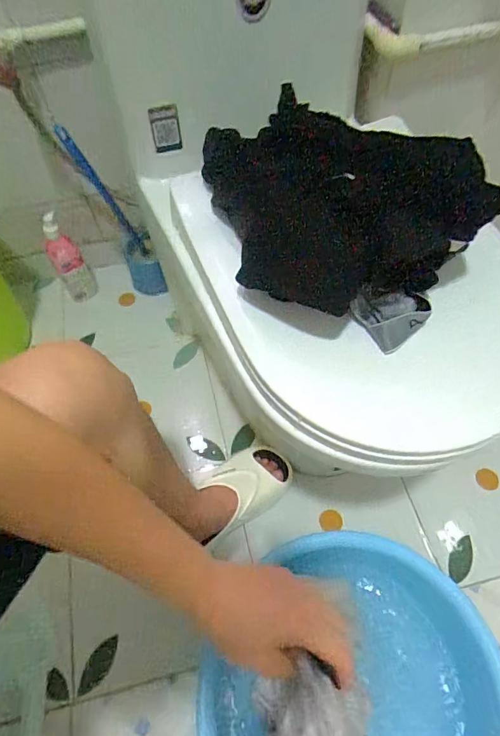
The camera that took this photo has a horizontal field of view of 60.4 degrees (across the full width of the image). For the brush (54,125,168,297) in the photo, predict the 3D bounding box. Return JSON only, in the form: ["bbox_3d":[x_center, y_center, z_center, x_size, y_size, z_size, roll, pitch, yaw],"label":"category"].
[{"bbox_3d":[-0.256,-0.286,0.868,0.102,0.374,0.102,-25,60,-12],"label":"brush"}]

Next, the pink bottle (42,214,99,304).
[{"bbox_3d":[-0.399,-0.238,0.942,0.069,0.204,0.057,-29,61,-14],"label":"pink bottle"}]

